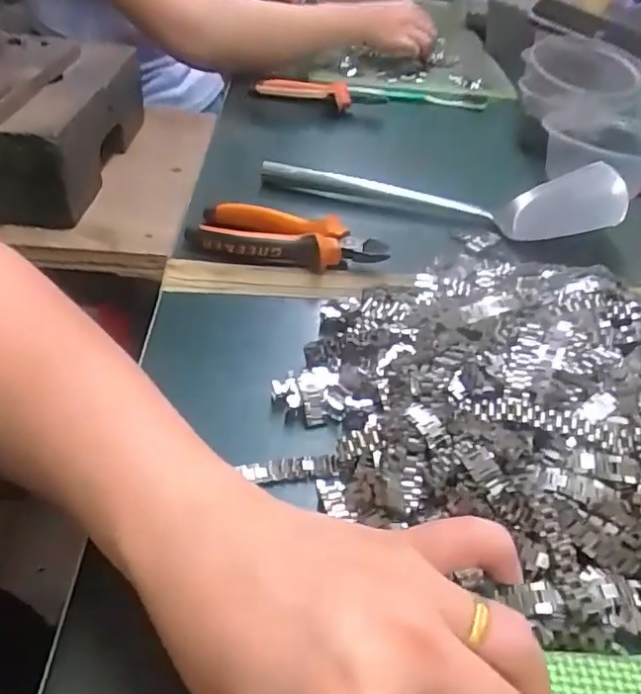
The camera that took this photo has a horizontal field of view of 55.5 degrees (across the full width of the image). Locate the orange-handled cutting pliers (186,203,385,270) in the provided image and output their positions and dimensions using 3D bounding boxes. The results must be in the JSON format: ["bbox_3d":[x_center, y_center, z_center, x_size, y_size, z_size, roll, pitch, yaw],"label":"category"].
[{"bbox_3d":[-0.024,-0.081,0.458,0.145,0.030,0.049,12,41,7],"label":"orange-handled cutting pliers"}]

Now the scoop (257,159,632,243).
[{"bbox_3d":[0.104,-0.135,0.521,0.305,0.044,0.060,5,41,-1],"label":"scoop"}]

